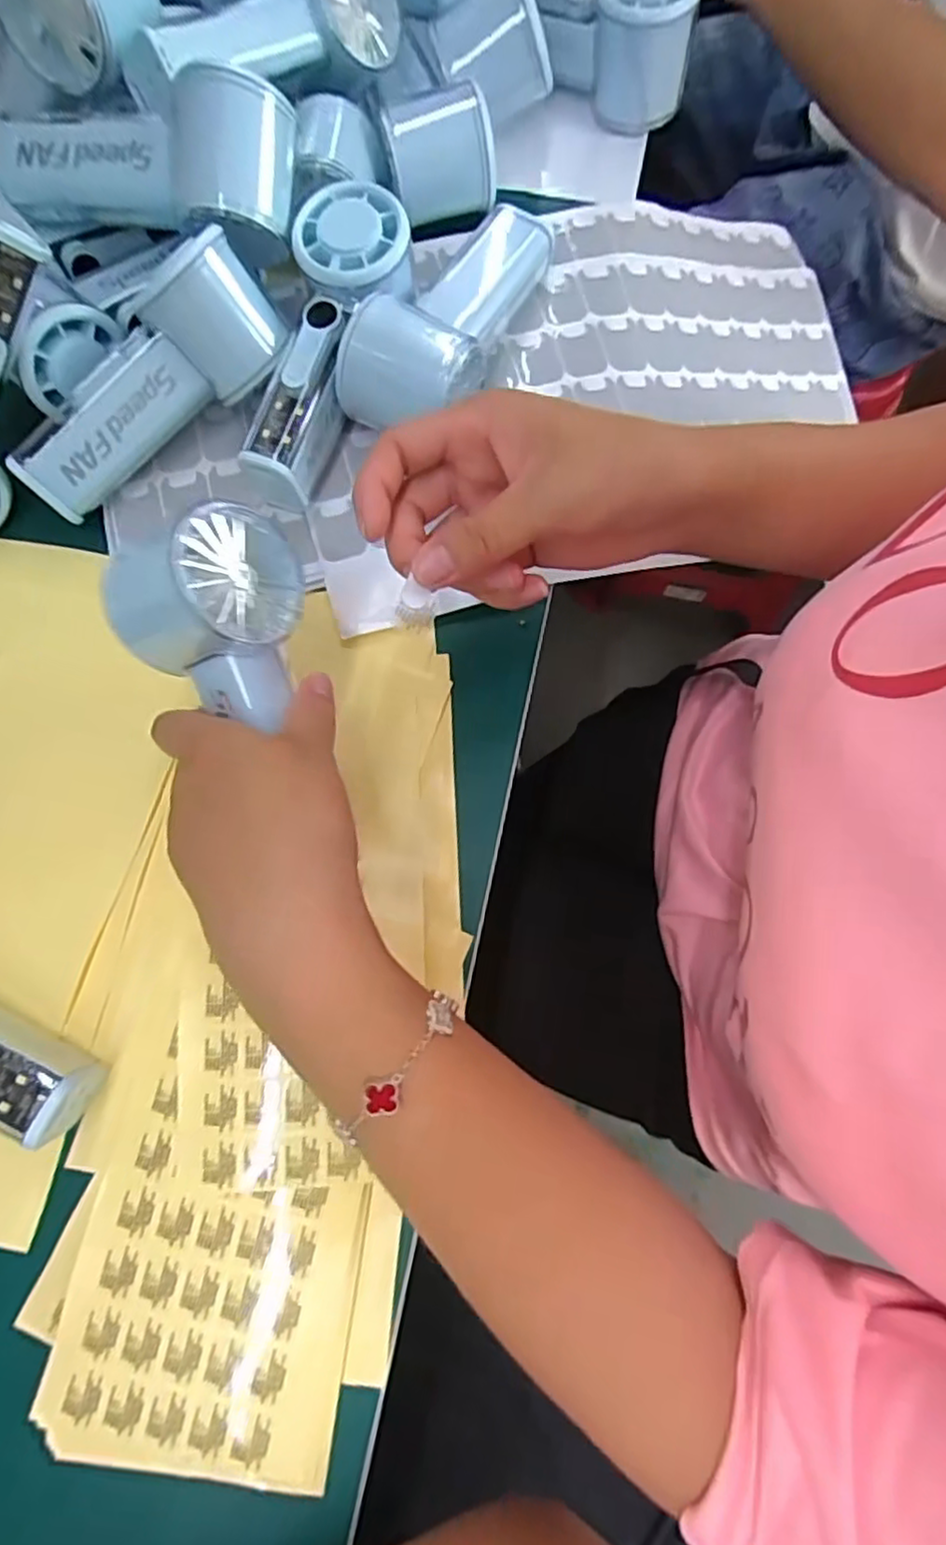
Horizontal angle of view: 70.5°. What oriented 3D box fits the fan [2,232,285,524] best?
[{"bbox_3d":[-0.169,-0.201,0.341,0.149,0.059,0.048,-39,42,0],"label":"fan"}]

